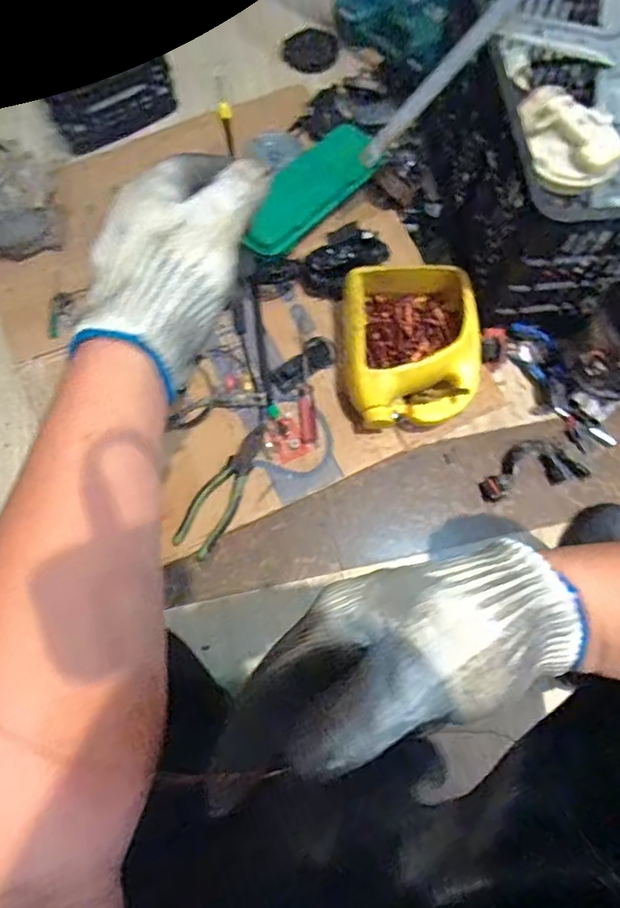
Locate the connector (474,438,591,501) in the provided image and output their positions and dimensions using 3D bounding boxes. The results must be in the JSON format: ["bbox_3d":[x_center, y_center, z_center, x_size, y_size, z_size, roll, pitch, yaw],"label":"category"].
[{"bbox_3d":[0.301,0.017,0.802,0.142,0.018,0.069,-13,72,-5],"label":"connector"}]

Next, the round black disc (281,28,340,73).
[{"bbox_3d":[0.001,-0.747,1.067,0.103,0.028,0.103,0,72,-1],"label":"round black disc"}]

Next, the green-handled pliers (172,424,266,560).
[{"bbox_3d":[-0.113,0.046,0.785,0.058,0.023,0.195,29,74,9],"label":"green-handled pliers"}]

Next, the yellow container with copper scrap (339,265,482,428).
[{"bbox_3d":[0.139,-0.145,0.801,0.177,0.091,0.215,-3,72,-2],"label":"yellow container with copper scrap"}]

